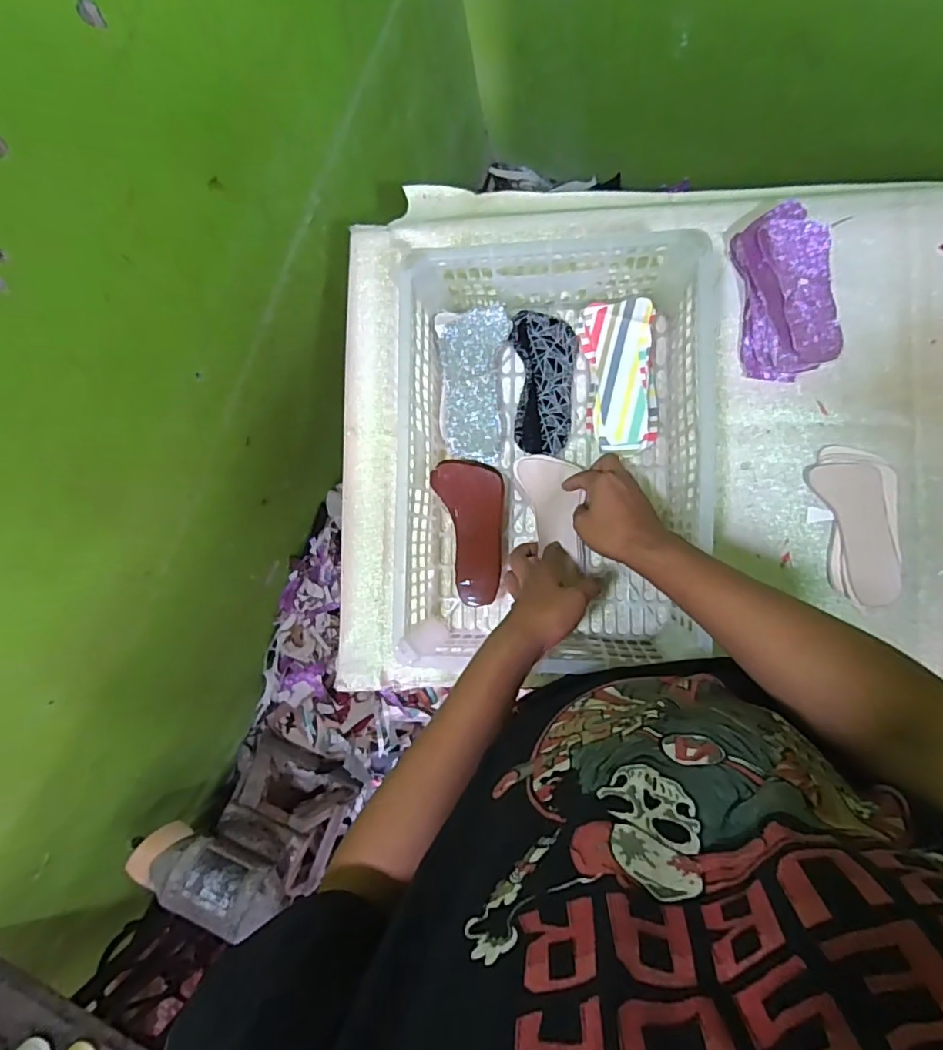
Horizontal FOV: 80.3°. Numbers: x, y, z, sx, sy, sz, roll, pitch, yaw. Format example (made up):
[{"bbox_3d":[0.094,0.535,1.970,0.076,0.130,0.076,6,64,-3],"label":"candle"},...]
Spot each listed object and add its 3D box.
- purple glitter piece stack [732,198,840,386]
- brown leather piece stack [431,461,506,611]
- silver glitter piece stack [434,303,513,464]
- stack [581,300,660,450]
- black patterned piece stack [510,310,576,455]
[{"bbox_3d":[0.361,-0.264,0.643,0.089,0.053,0.180,-7,86,8],"label":"purple glitter piece stack"},{"bbox_3d":[0.004,0.009,0.686,0.078,0.049,0.171,-6,86,8],"label":"brown leather piece stack"},{"bbox_3d":[0.004,-0.172,0.673,0.087,0.045,0.184,-3,87,8],"label":"silver glitter piece stack"},{"bbox_3d":[0.179,-0.175,0.664,0.082,0.033,0.171,-5,87,8],"label":"stack"},{"bbox_3d":[0.090,-0.175,0.690,0.073,0.024,0.171,-1,87,8],"label":"black patterned piece stack"}]

